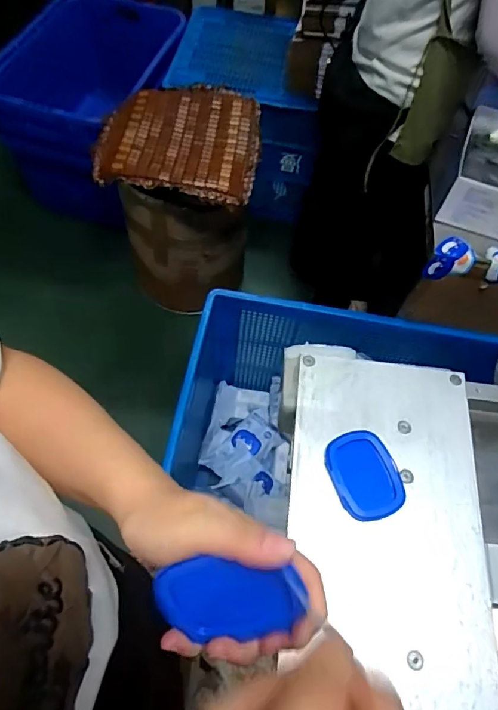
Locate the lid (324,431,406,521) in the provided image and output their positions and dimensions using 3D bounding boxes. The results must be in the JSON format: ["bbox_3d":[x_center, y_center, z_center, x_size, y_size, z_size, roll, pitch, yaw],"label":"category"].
[{"bbox_3d":[0.110,0.114,0.441,0.062,0.007,0.080,-21,63,-9],"label":"lid"}]

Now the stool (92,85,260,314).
[{"bbox_3d":[-0.197,-0.458,1.506,0.394,0.612,0.408,8,61,0],"label":"stool"}]

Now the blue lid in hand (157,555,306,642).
[{"bbox_3d":[-0.016,0.133,0.255,0.071,0.057,0.011,4,23,5],"label":"blue lid in hand"}]

